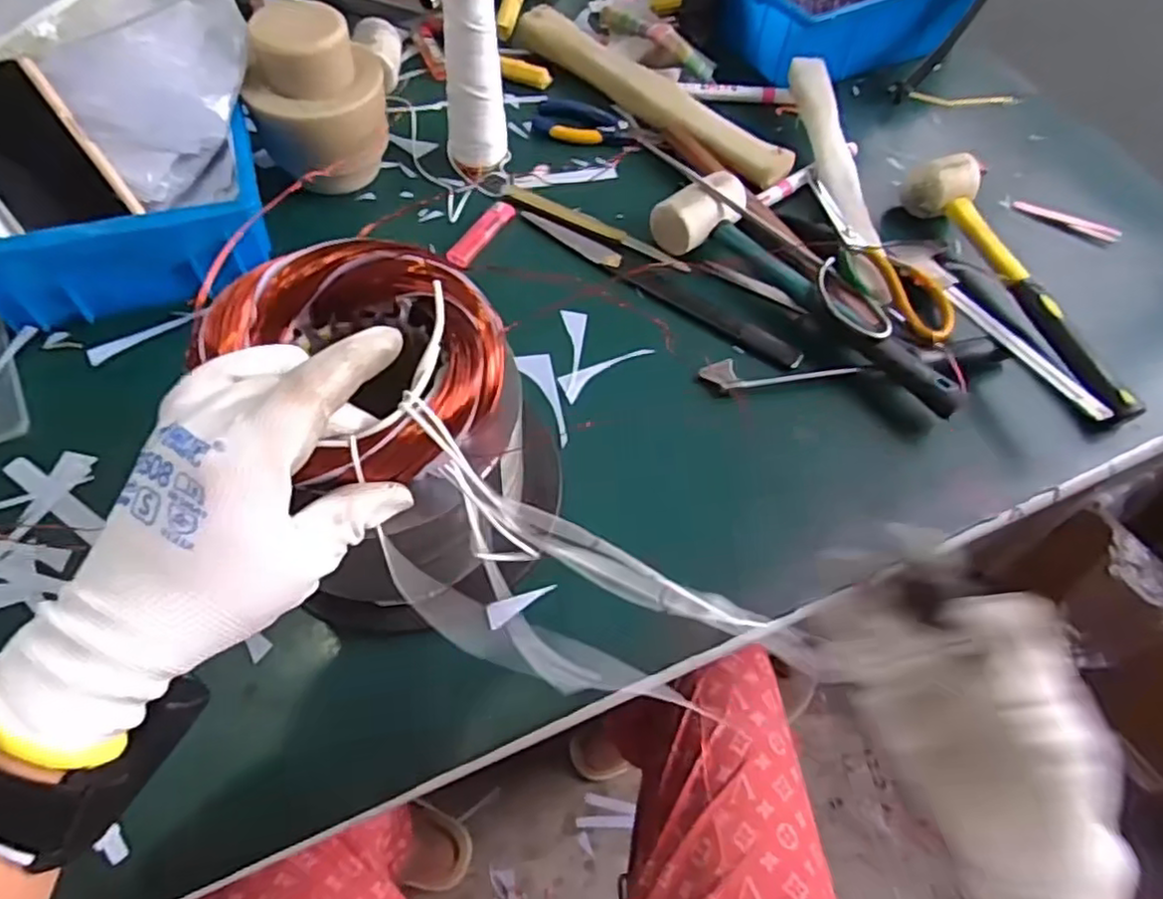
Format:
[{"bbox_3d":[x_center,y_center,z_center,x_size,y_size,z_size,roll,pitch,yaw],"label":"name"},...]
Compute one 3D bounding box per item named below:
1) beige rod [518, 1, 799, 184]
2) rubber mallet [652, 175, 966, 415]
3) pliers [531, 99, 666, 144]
[{"bbox_3d":[0.063,-0.360,0.683,0.336,0.028,0.041,41,65,19],"label":"beige rod"},{"bbox_3d":[0.187,-0.133,0.551,0.282,0.046,0.076,38,64,17],"label":"rubber mallet"},{"bbox_3d":[0.015,-0.316,0.666,0.128,0.017,0.043,18,60,7],"label":"pliers"}]

